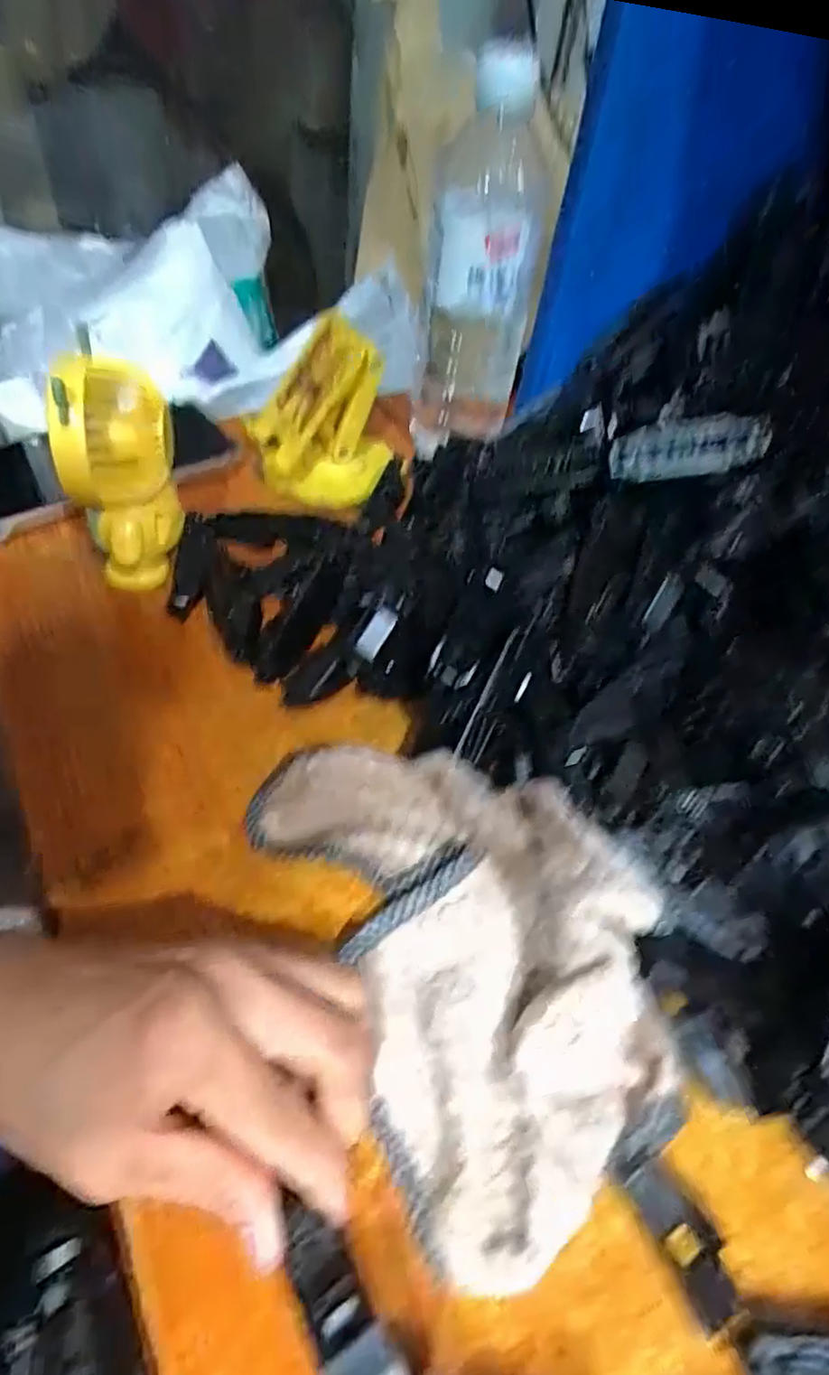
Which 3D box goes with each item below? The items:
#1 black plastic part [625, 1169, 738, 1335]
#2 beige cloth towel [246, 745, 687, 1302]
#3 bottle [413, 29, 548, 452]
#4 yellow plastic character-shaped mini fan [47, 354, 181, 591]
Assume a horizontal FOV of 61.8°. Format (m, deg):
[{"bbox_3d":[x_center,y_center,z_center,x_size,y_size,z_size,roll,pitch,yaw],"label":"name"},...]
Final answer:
[{"bbox_3d":[0.082,0.166,0.207,0.014,0.008,0.039,-18,53,-21],"label":"black plastic part"},{"bbox_3d":[0.019,0.080,0.244,0.109,0.051,0.183,-19,53,-21],"label":"beige cloth towel"},{"bbox_3d":[0.038,-0.248,0.426,0.064,0.196,0.062,9,48,1],"label":"bottle"},{"bbox_3d":[-0.143,-0.101,0.342,0.049,0.109,0.045,-6,50,-12],"label":"yellow plastic character-shaped mini fan"}]

